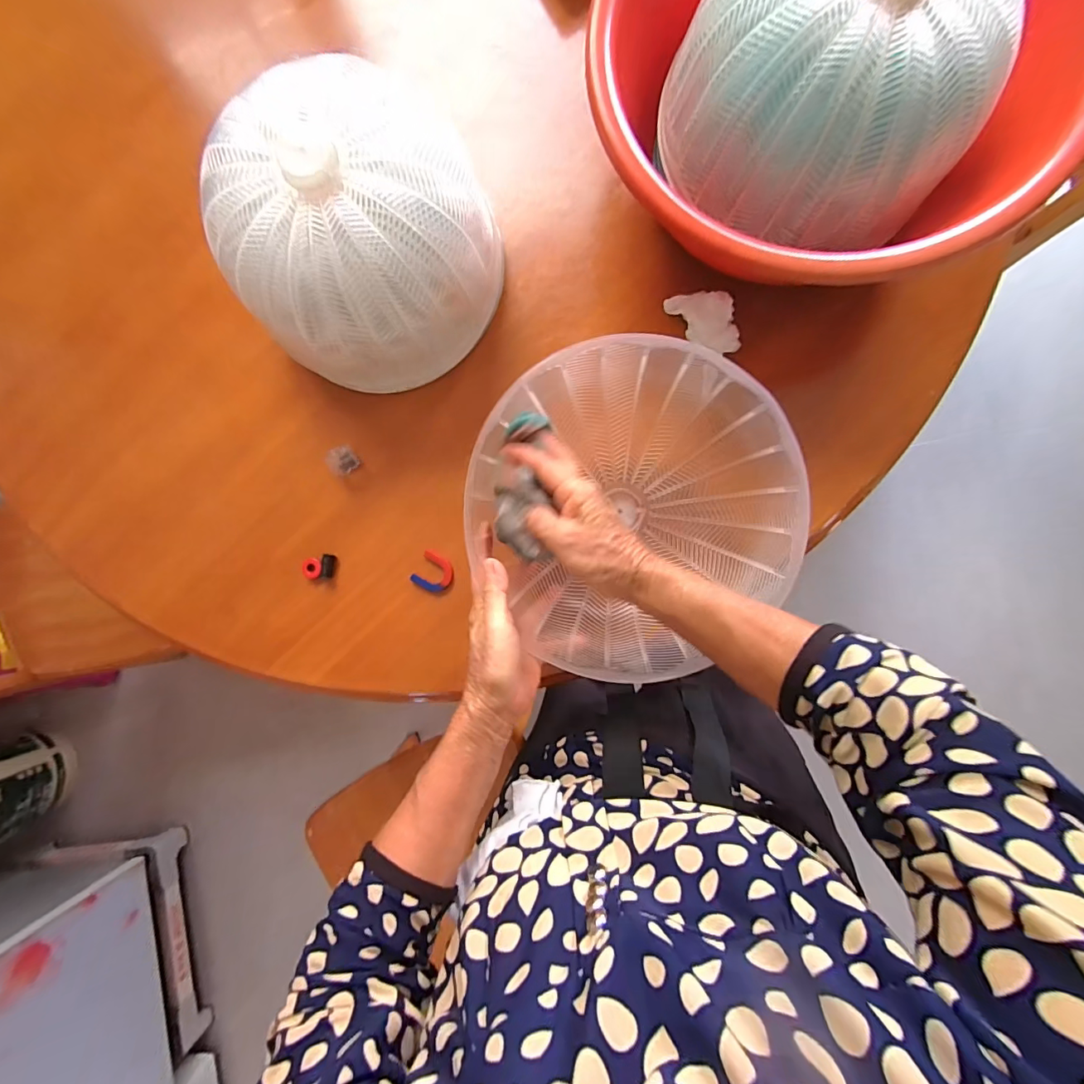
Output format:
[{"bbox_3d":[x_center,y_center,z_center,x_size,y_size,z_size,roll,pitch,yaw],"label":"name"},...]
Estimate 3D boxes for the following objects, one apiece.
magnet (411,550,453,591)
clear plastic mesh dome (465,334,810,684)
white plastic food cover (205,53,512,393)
[{"bbox_3d":[-0.109,0.033,0.473,0.039,0.006,0.038,0,88,7],"label":"magnet"},{"bbox_3d":[0.069,-0.026,0.396,0.243,0.116,0.241,-40,84,4],"label":"clear plastic mesh dome"},{"bbox_3d":[-0.152,-0.262,0.414,0.219,0.159,0.200,-18,86,6],"label":"white plastic food cover"}]

